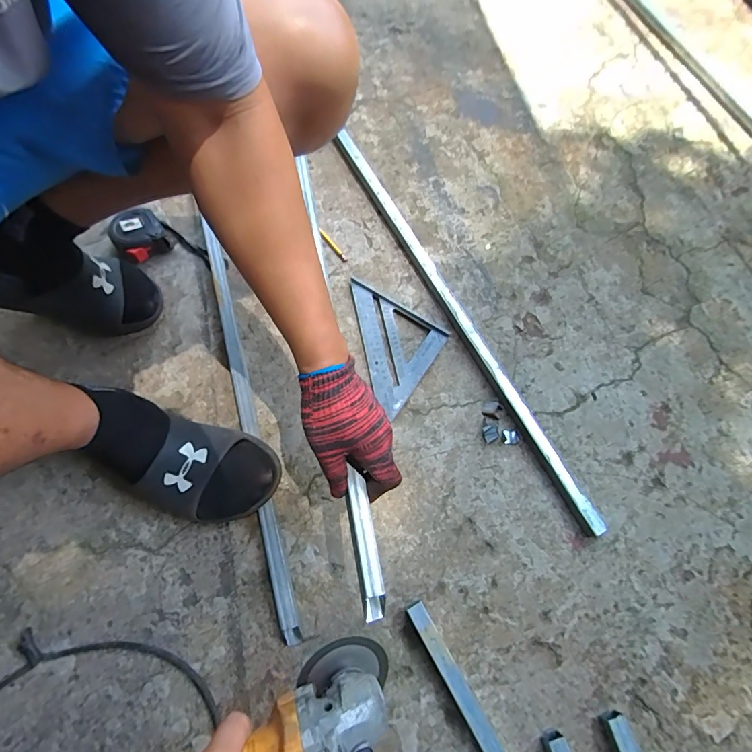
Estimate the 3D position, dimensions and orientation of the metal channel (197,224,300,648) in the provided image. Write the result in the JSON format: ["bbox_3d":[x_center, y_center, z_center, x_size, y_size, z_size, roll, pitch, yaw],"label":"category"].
[{"bbox_3d":[-0.178,0.039,0.587,0.024,0.030,0.585,-14,68,-9],"label":"metal channel"}]

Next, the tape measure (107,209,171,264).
[{"bbox_3d":[-0.369,-0.215,0.674,0.078,0.045,0.068,-24,69,-13],"label":"tape measure"}]

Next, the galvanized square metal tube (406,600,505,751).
[{"bbox_3d":[0.116,0.383,0.453,0.021,0.025,0.289,-28,70,-14],"label":"galvanized square metal tube"}]

